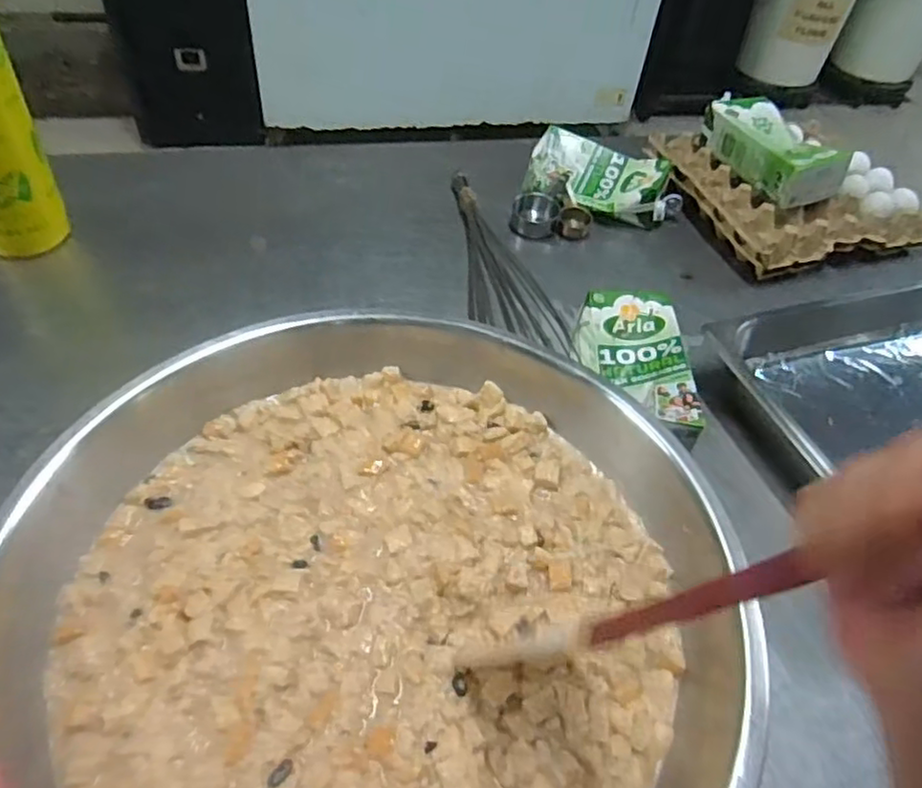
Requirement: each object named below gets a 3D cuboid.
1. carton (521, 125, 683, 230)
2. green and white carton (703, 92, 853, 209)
[{"bbox_3d":[0.197,-0.295,0.923,0.212,0.050,0.117,18,49,10],"label":"carton"},{"bbox_3d":[0.424,-0.333,0.900,0.104,0.063,0.200,-11,50,-16],"label":"green and white carton"}]

